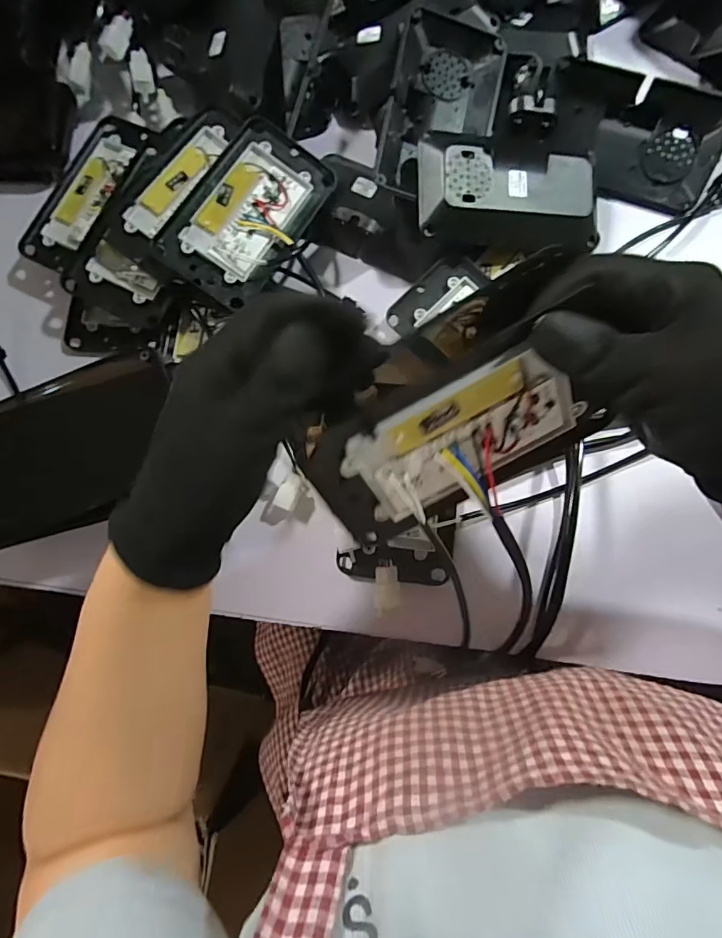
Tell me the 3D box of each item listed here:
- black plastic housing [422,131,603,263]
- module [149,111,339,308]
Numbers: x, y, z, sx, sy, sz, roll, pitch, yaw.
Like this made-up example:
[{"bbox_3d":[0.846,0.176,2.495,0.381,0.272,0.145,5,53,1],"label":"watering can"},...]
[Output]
[{"bbox_3d":[0.124,-0.223,0.392,0.158,0.040,0.079,5,84,-11],"label":"black plastic housing"},{"bbox_3d":[-0.096,-0.219,0.398,0.098,0.017,0.157,32,79,-7],"label":"module"}]

